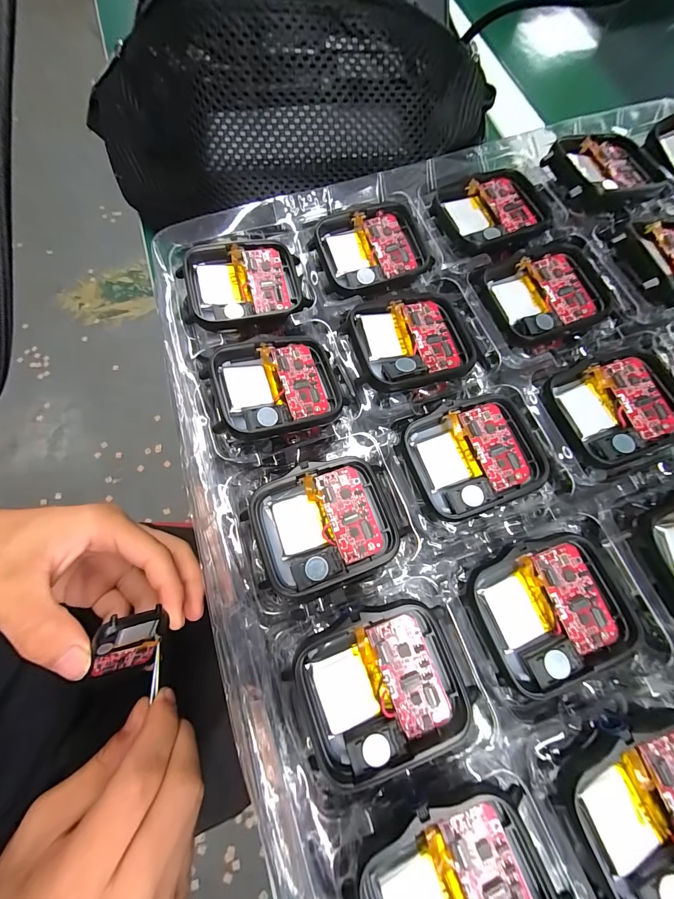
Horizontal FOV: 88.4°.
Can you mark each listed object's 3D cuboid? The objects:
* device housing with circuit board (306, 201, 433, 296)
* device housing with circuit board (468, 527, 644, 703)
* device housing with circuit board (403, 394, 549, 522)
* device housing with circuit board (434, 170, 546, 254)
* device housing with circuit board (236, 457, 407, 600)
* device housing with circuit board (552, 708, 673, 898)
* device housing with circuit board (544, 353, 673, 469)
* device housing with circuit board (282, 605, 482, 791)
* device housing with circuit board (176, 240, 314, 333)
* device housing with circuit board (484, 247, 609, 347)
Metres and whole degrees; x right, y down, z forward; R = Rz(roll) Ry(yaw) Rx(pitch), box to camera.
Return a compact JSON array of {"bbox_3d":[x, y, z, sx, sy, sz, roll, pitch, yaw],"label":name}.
[{"bbox_3d":[0.015,-0.084,0.145,0.047,0.006,0.038,-18,74,-7],"label":"device housing with circuit board"},{"bbox_3d":[0.064,0.048,0.104,0.042,0.006,0.038,-22,74,-8],"label":"device housing with circuit board"},{"bbox_3d":[0.048,0.002,0.121,0.043,0.008,0.037,-18,74,-7],"label":"device housing with circuit board"},{"bbox_3d":[0.068,-0.104,0.150,0.045,0.004,0.036,-19,74,-7],"label":"device housing with circuit board"},{"bbox_3d":[-0.004,0.024,0.113,0.046,0.007,0.037,-19,74,-7],"label":"device housing with circuit board"},{"bbox_3d":[0.082,0.091,0.087,0.044,0.006,0.044,0,77,2],"label":"device housing with circuit board"},{"bbox_3d":[0.100,-0.015,0.124,0.043,0.005,0.036,-18,74,-7],"label":"device housing with circuit board"},{"bbox_3d":[0.012,0.065,0.096,0.045,0.006,0.039,-21,74,-8],"label":"device housing with circuit board"},{"bbox_3d":[-0.037,-0.066,0.139,0.046,0.006,0.039,-11,73,-5],"label":"device housing with circuit board"},{"bbox_3d":[0.083,-0.061,0.138,0.044,0.006,0.037,-19,74,-7],"label":"device housing with circuit board"}]

